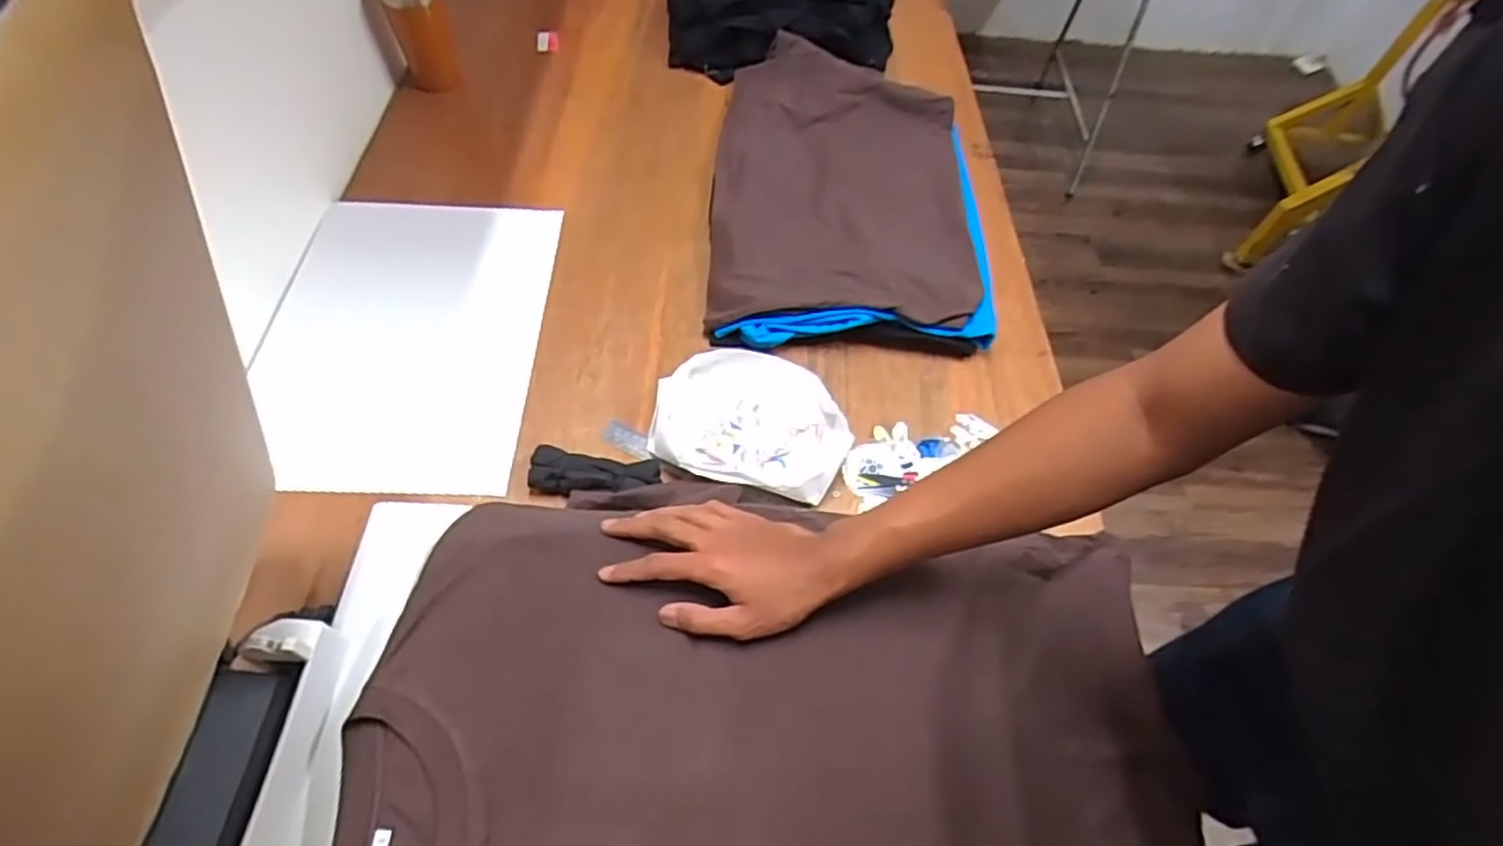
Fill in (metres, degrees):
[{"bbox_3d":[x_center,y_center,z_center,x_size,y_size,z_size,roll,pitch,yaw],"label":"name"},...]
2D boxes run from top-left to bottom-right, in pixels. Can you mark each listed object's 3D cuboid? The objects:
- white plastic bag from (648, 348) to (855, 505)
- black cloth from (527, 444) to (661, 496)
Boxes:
[{"bbox_3d":[0.000,0.000,0.735,0.199,0.033,0.164,7,57,1],"label":"white plastic bag"},{"bbox_3d":[-0.155,0.050,0.694,0.124,0.030,0.047,5,57,-1],"label":"black cloth"}]

